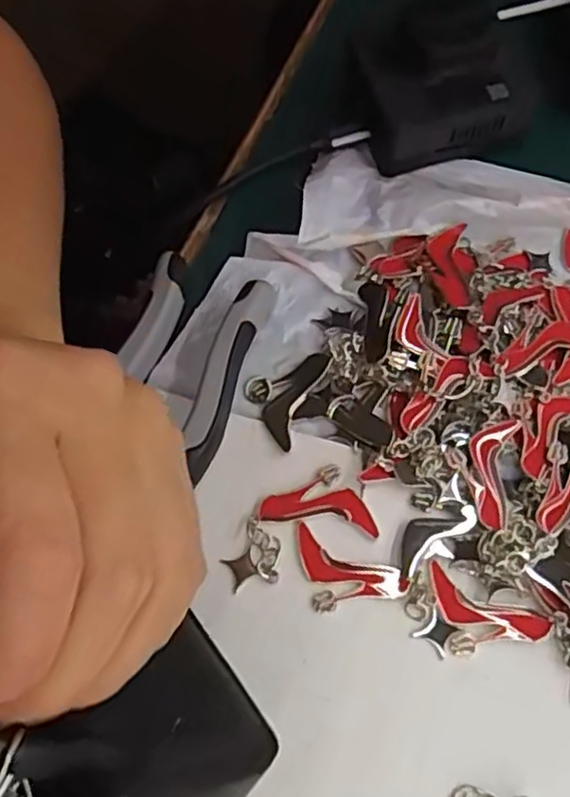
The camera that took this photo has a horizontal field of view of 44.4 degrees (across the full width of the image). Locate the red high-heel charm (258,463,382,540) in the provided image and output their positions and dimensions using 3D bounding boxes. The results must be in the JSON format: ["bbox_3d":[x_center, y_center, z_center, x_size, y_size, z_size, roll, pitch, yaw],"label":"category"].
[{"bbox_3d":[0.014,0.039,0.276,0.045,0.004,0.025,7,66,6],"label":"red high-heel charm"}]

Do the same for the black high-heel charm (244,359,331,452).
[{"bbox_3d":[-0.002,-0.003,0.296,0.028,0.004,0.045,21,68,12],"label":"black high-heel charm"}]

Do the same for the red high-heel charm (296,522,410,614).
[{"bbox_3d":[0.021,0.068,0.262,0.045,0.004,0.025,25,69,13],"label":"red high-heel charm"}]

